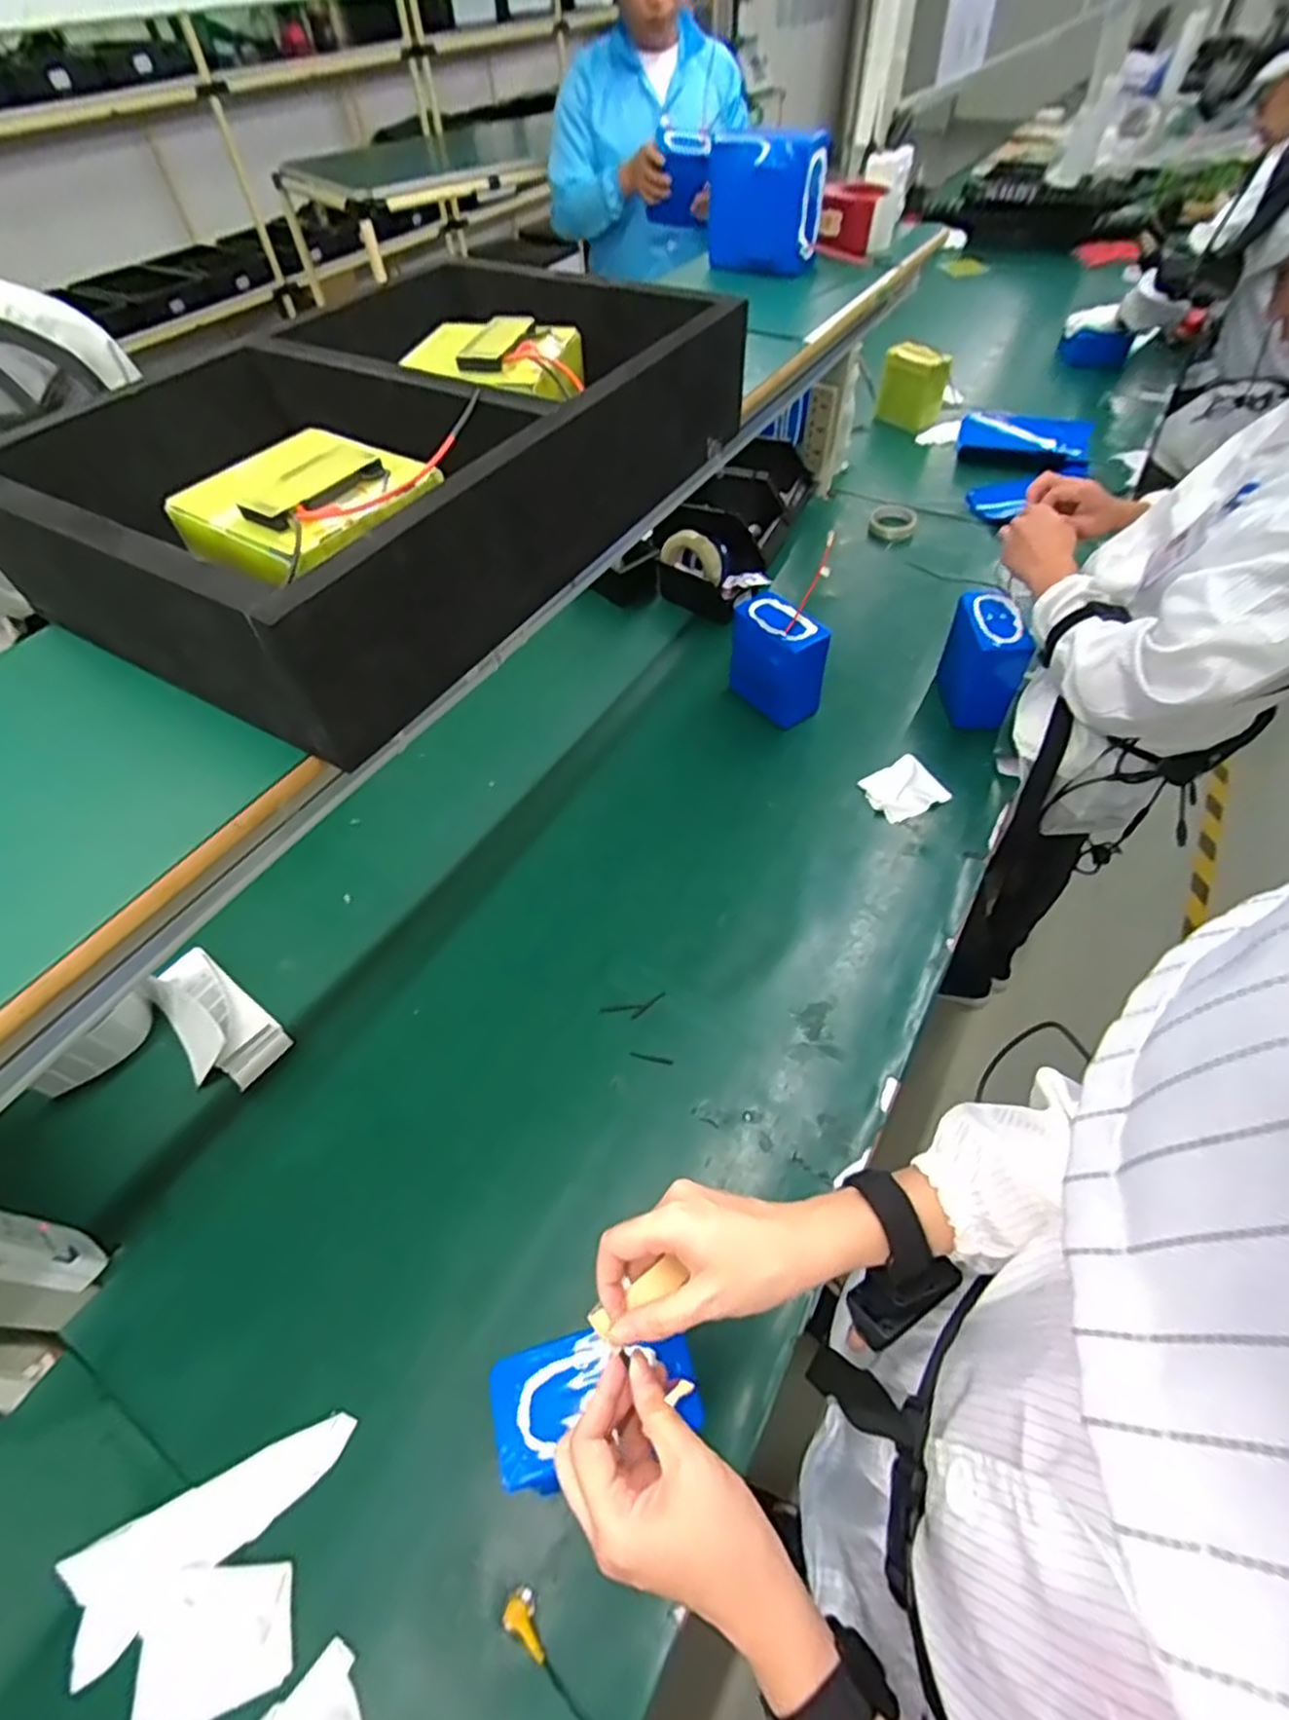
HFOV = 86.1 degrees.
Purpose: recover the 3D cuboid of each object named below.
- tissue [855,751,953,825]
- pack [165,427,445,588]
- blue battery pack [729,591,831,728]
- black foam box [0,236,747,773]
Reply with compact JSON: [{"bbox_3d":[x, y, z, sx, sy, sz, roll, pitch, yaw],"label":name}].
[{"bbox_3d":[0.377,-0.103,1.000,0.105,0.022,0.091,-26,55,-16],"label":"tissue"},{"bbox_3d":[-0.247,-0.263,0.500,0.146,0.034,0.147,27,60,20],"label":"pack"},{"bbox_3d":[0.208,-0.307,1.084,0.088,0.150,0.148,-26,55,-16],"label":"blue battery pack"},{"bbox_3d":[-0.228,-0.365,0.602,0.445,0.108,0.560,24,59,19],"label":"black foam box"}]

